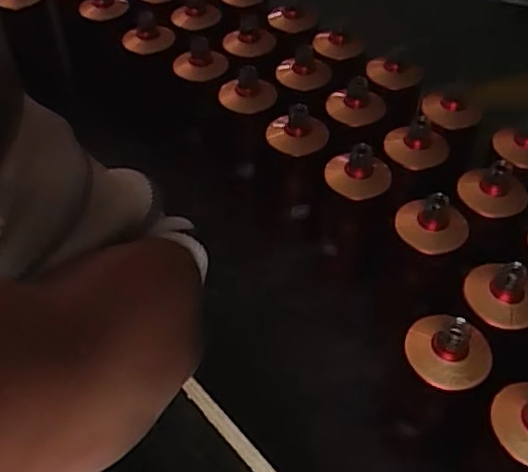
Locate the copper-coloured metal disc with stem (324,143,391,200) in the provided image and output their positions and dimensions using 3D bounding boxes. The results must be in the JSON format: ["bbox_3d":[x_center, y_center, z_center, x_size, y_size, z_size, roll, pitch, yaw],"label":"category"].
[{"bbox_3d":[0.114,-0.079,0.737,0.077,0.039,0.066,-1,44,0],"label":"copper-coloured metal disc with stem"}]

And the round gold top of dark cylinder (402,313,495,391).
[{"bbox_3d":[0.171,0.100,0.574,0.076,0.033,0.067,22,49,22],"label":"round gold top of dark cylinder"}]

